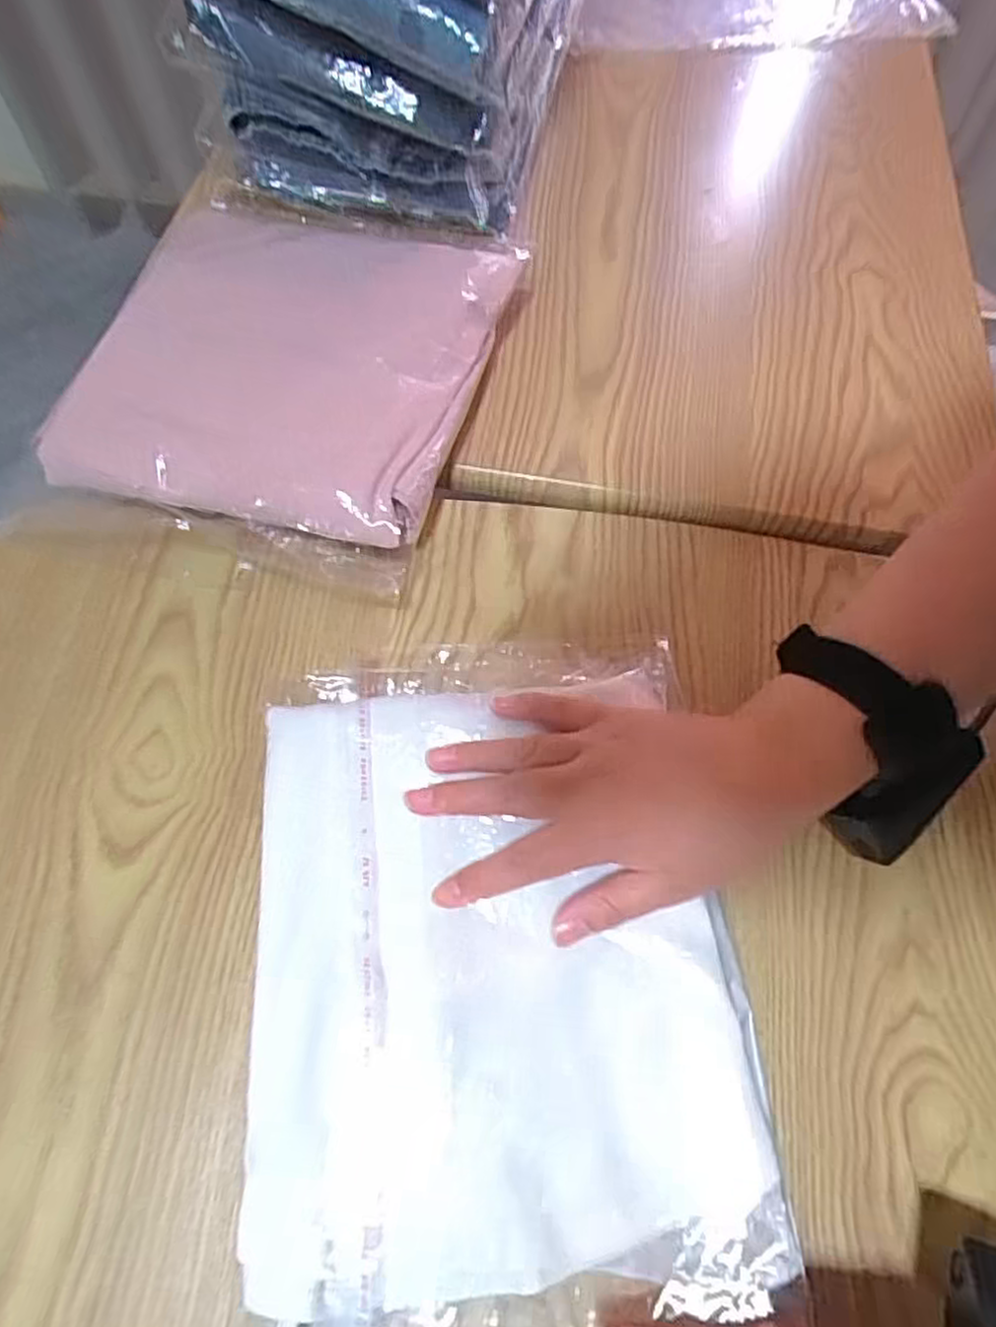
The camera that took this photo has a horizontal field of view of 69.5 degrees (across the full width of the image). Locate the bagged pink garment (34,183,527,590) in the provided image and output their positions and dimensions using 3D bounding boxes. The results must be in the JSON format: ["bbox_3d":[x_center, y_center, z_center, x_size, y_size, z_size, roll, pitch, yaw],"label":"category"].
[{"bbox_3d":[-0.128,-0.177,0.431,0.231,0.055,0.237,15,65,4],"label":"bagged pink garment"}]

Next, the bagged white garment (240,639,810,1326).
[{"bbox_3d":[-0.002,0.125,0.309,0.196,0.032,0.293,-5,65,-5],"label":"bagged white garment"}]

